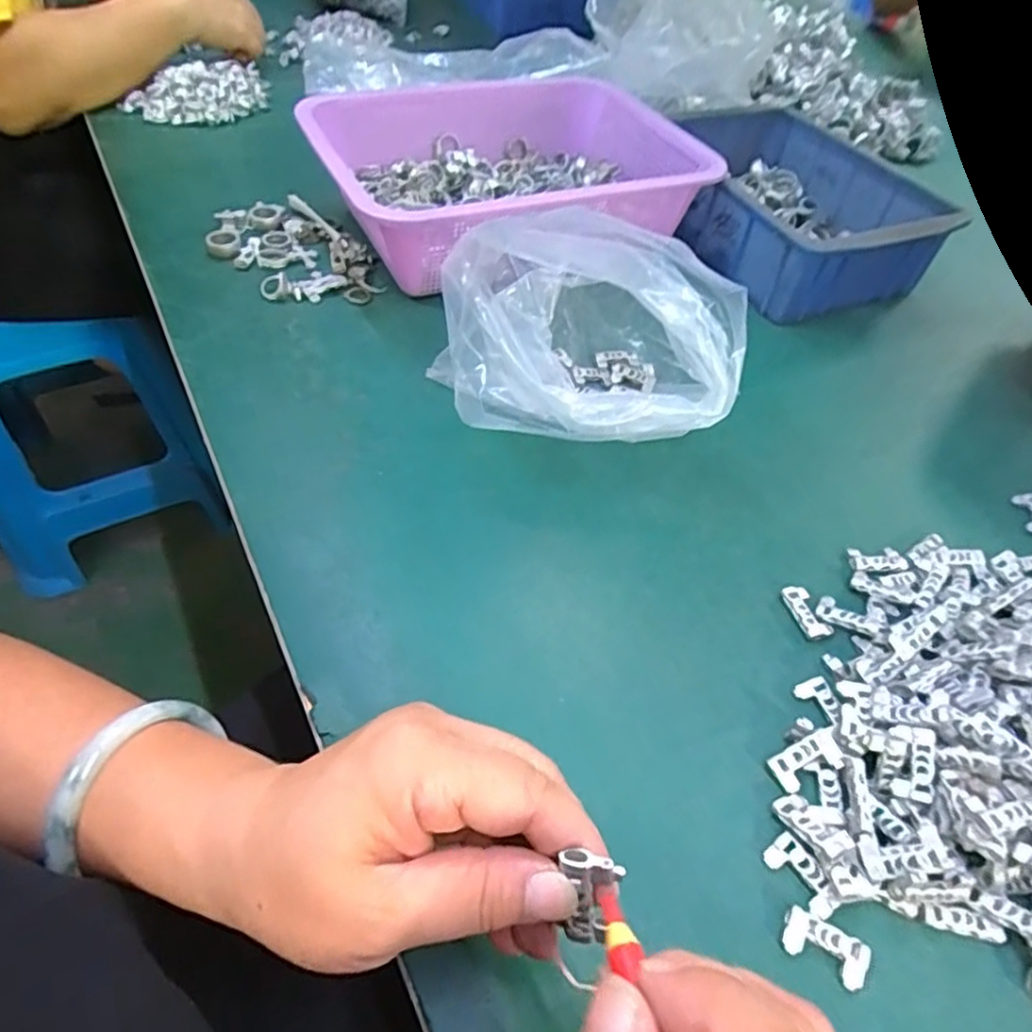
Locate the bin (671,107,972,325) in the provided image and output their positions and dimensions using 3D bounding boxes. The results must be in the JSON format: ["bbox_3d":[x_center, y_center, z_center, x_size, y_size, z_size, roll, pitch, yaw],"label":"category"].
[{"bbox_3d":[0.235,-0.277,0.587,0.172,0.072,0.247,-16,54,-18],"label":"bin"}]

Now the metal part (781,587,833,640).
[{"bbox_3d":[0.153,0.051,0.347,0.014,0.005,0.030,-11,52,-14],"label":"metal part"}]

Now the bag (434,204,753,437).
[{"bbox_3d":[0.042,-0.109,0.403,0.164,0.107,0.148,7,50,0],"label":"bag"}]

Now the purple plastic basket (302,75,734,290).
[{"bbox_3d":[-0.006,-0.286,0.561,0.293,0.080,0.224,-18,54,-19],"label":"purple plastic basket"}]

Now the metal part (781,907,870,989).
[{"bbox_3d":[0.117,0.163,0.248,0.030,0.005,0.016,25,52,15],"label":"metal part"}]

